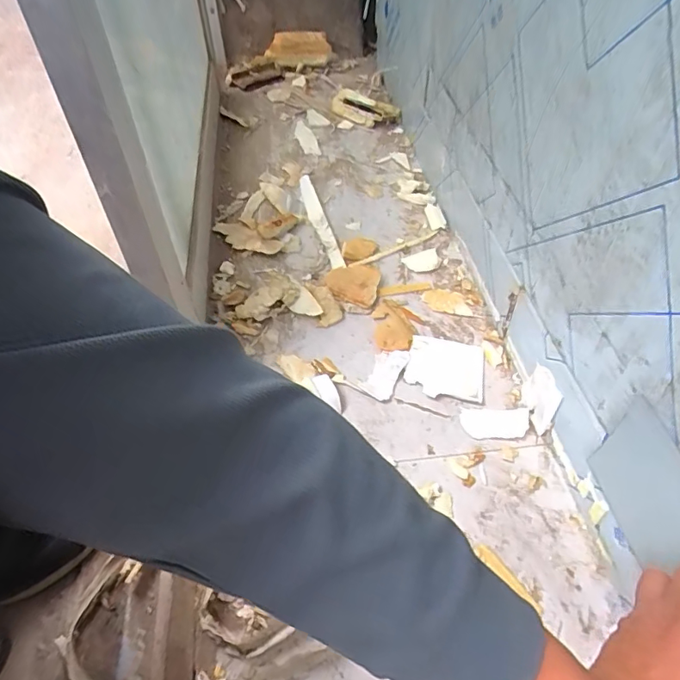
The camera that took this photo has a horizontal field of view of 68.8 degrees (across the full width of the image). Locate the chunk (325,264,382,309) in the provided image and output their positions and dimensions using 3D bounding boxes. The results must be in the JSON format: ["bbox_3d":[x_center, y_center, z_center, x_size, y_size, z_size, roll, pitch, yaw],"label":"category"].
[{"bbox_3d":[0.021,-0.087,0.727,0.080,0.015,0.076,0,49,-1],"label":"chunk"}]

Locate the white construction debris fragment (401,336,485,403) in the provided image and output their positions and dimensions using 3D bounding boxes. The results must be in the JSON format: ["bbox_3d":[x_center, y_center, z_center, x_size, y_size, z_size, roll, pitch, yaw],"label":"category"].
[{"bbox_3d":[0.133,0.034,0.630,0.092,0.013,0.091,10,50,7],"label":"white construction debris fragment"}]

